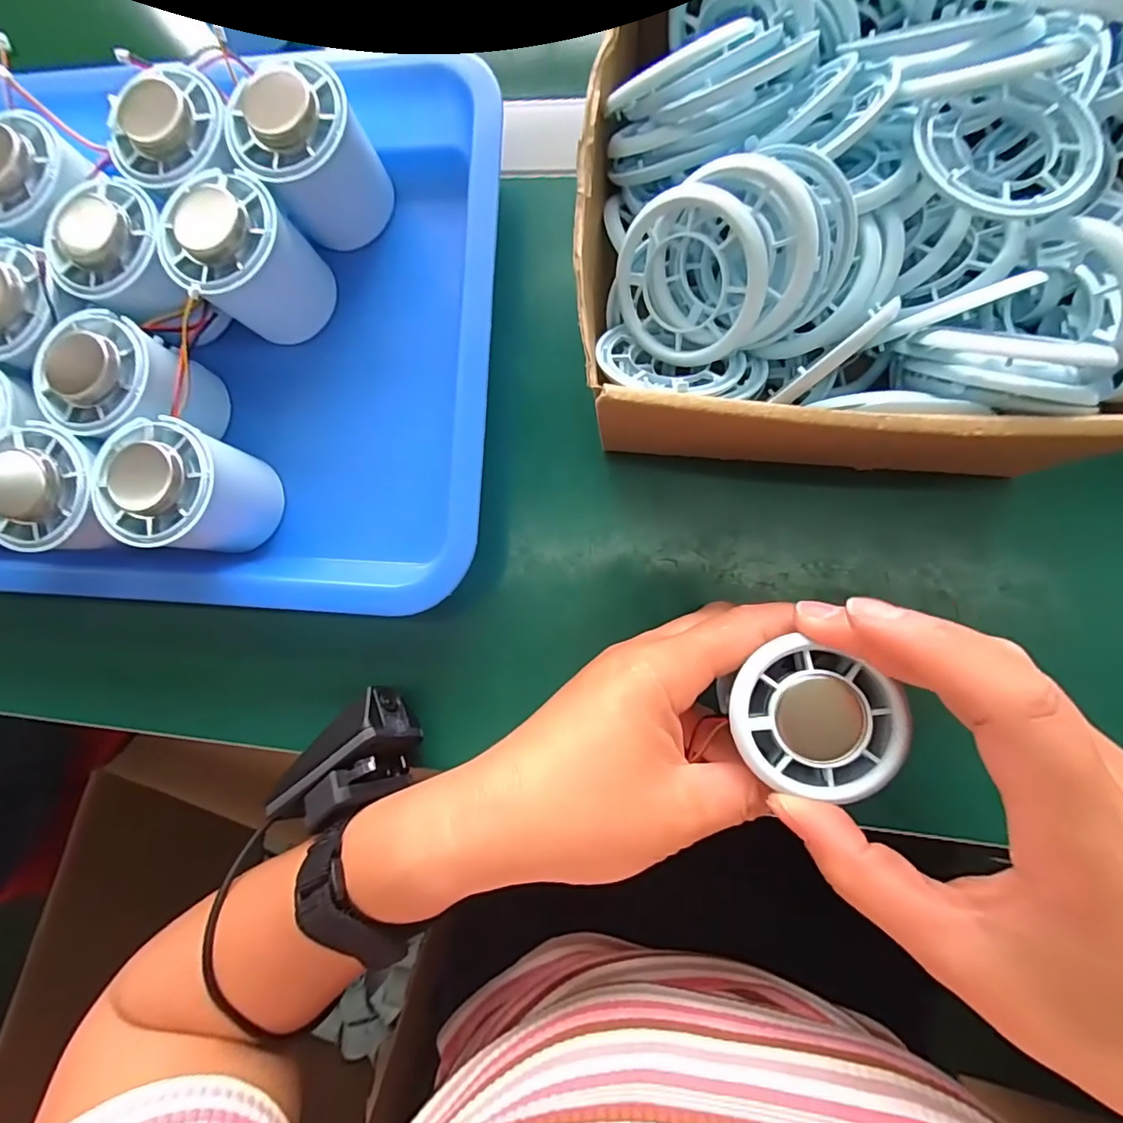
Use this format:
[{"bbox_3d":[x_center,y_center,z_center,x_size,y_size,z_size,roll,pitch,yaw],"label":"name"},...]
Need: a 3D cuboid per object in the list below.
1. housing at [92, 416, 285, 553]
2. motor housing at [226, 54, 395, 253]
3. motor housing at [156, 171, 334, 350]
[{"bbox_3d":[-0.167,-0.032,0.240,0.052,0.058,0.051,-1,85,7],"label":"housing"},{"bbox_3d":[-0.115,-0.187,0.245,0.051,0.061,0.048,-1,85,7],"label":"motor housing"},{"bbox_3d":[-0.145,-0.140,0.247,0.054,0.062,0.051,-1,85,7],"label":"motor housing"}]

